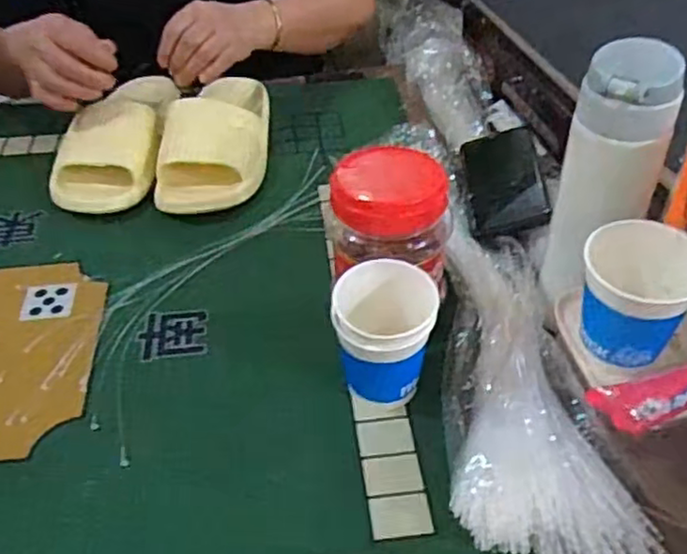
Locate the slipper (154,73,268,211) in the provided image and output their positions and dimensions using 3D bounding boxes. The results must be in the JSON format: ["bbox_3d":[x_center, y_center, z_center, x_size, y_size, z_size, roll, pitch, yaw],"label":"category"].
[{"bbox_3d":[-0.141,-0.165,0.757,0.109,0.070,0.224,-1,42,3],"label":"slipper"}]

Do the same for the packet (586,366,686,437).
[{"bbox_3d":[0.209,0.068,0.426,0.118,0.022,0.034,-19,44,-16],"label":"packet"}]

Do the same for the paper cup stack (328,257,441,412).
[{"bbox_3d":[0.030,0.045,0.487,0.067,0.103,0.074,2,42,6],"label":"paper cup stack"}]

